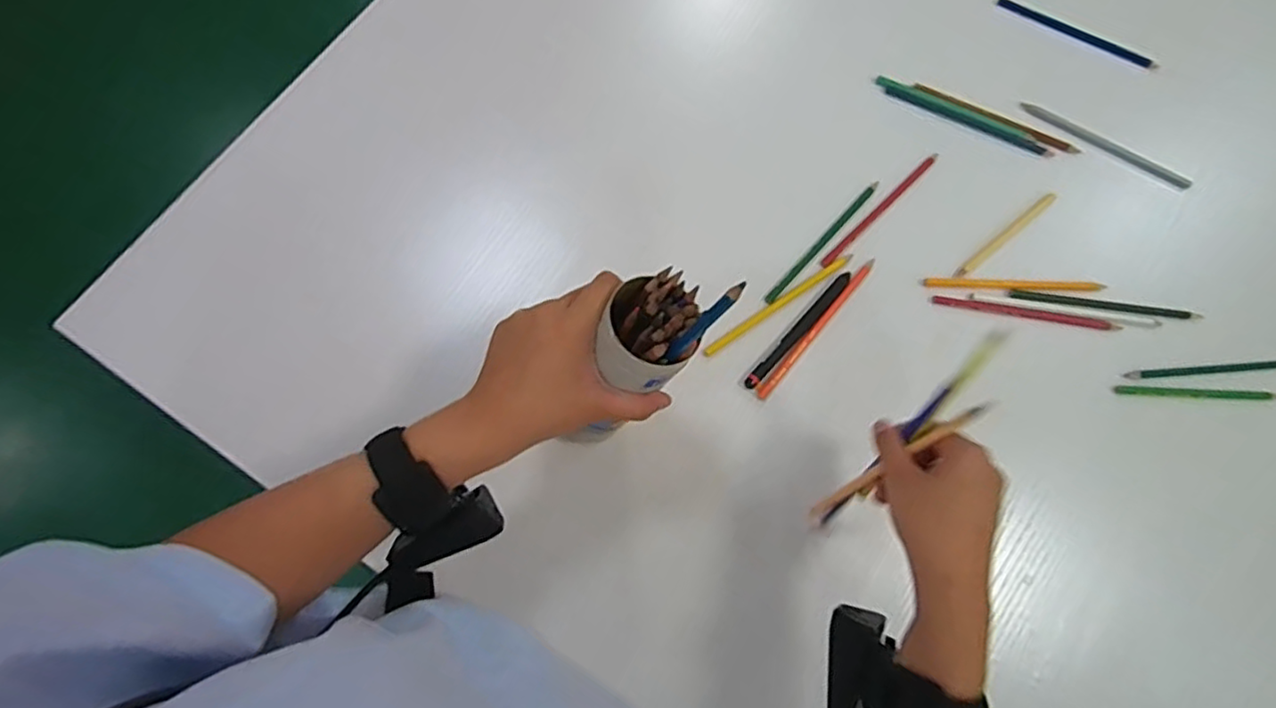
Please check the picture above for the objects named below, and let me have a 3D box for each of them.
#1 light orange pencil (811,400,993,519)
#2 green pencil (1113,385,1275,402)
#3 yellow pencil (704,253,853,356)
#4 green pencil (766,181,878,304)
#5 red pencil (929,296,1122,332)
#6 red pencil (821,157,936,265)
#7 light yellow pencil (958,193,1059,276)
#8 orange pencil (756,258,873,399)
[{"bbox_3d":[0.175,0.078,0.454,0.011,0.172,0.010,50,43,12],"label":"light orange pencil"},{"bbox_3d":[0.479,0.034,0.559,0.119,0.011,0.009,3,74,13],"label":"green pencil"},{"bbox_3d":[0.125,-0.045,0.573,0.163,0.005,0.009,-33,77,-10],"label":"yellow pencil"},{"bbox_3d":[0.169,-0.103,0.594,0.010,0.005,0.160,42,77,10],"label":"green pencil"},{"bbox_3d":[0.349,-0.037,0.584,0.165,0.007,0.011,8,74,1],"label":"red pencil"},{"bbox_3d":[0.225,-0.134,0.604,0.160,0.004,0.010,-43,79,-12],"label":"red pencil"},{"bbox_3d":[0.343,-0.110,0.603,0.126,0.008,0.012,-38,78,-11],"label":"light yellow pencil"},{"bbox_3d":[0.158,-0.024,0.569,0.011,0.004,0.164,40,77,10],"label":"orange pencil"}]

